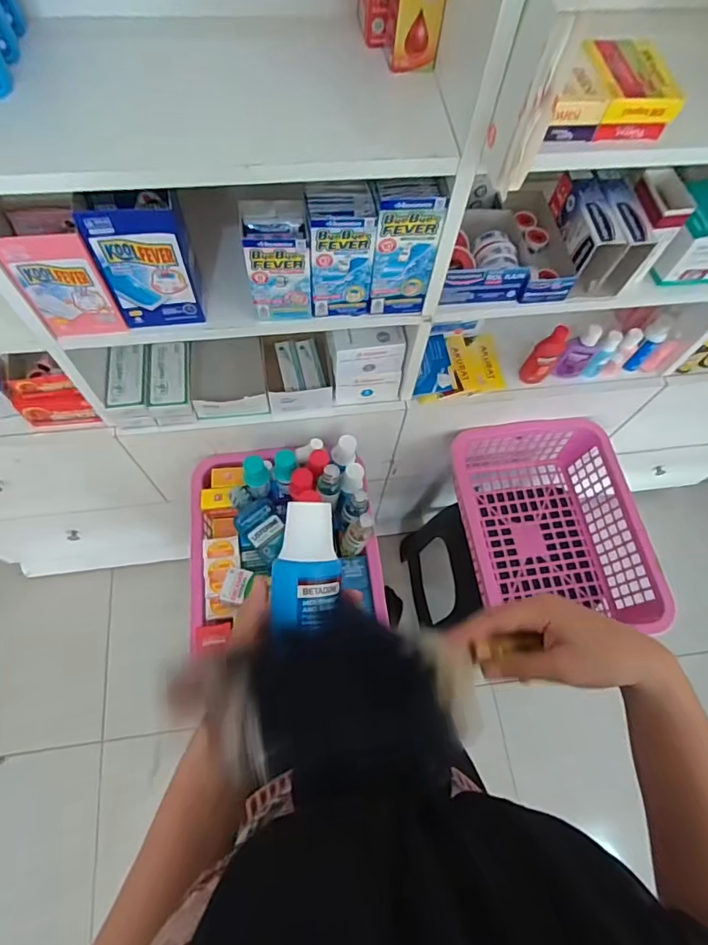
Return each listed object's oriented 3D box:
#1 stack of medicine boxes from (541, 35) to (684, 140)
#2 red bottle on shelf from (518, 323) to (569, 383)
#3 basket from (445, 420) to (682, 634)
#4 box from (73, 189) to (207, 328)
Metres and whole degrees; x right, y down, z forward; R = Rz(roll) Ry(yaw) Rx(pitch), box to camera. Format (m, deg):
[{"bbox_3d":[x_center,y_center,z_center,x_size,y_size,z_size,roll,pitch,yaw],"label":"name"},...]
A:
[{"bbox_3d":[0.248,-0.377,0.497,0.116,0.045,0.092,0,65,-4],"label":"stack of medicine boxes"},{"bbox_3d":[0.327,-0.202,0.850,0.042,0.129,0.040,33,68,11],"label":"red bottle on shelf"},{"bbox_3d":[0.358,0.106,0.962,0.300,0.155,0.389,-6,66,-6],"label":"basket"},{"bbox_3d":[-0.239,-0.250,0.585,0.093,0.151,0.062,-6,66,-6],"label":"box"}]

